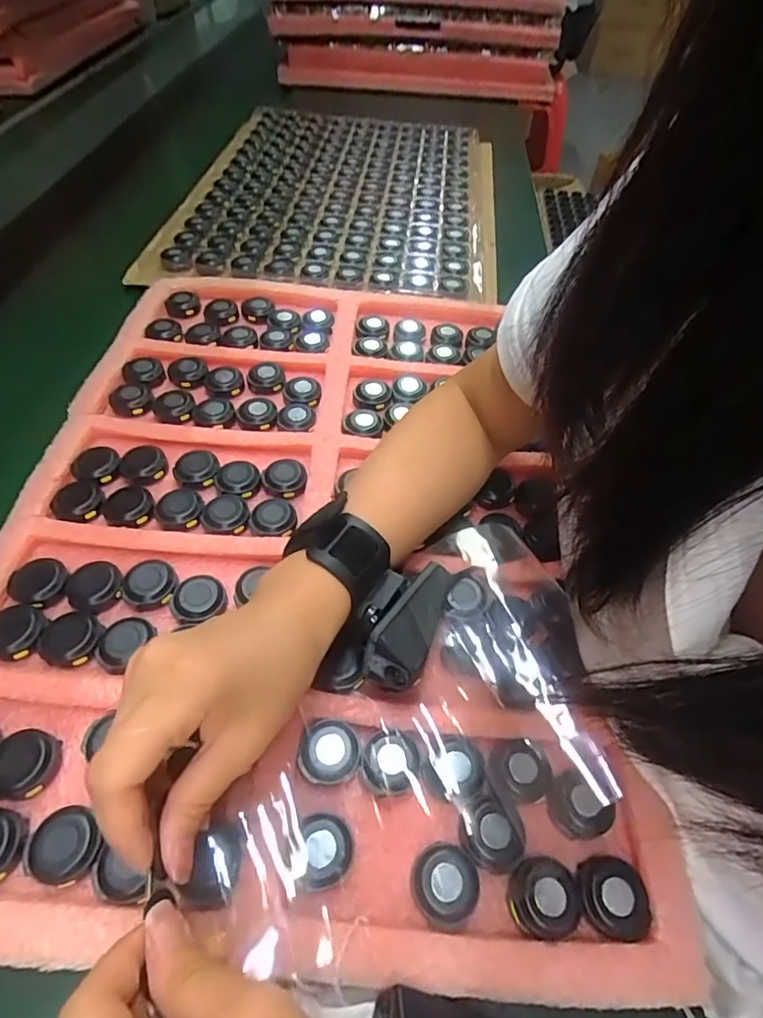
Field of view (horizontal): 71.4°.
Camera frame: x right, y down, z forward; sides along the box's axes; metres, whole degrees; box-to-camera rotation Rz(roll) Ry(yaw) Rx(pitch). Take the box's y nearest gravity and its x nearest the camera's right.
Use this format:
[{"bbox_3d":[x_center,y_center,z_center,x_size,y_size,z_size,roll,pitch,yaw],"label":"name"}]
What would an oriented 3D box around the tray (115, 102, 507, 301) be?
[{"bbox_3d":[-0.048,-0.404,0.667,0.372,0.020,0.463,6,53,-1],"label":"tray"}]

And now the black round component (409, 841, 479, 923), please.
[{"bbox_3d":[0.028,0.165,0.236,0.027,0.014,0.028,3,54,-4],"label":"black round component"}]

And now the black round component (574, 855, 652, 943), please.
[{"bbox_3d":[0.102,0.172,0.235,0.028,0.010,0.030,3,54,-4],"label":"black round component"}]

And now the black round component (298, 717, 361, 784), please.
[{"bbox_3d":[-0.026,0.119,0.262,0.028,0.007,0.029,3,54,-4],"label":"black round component"}]

